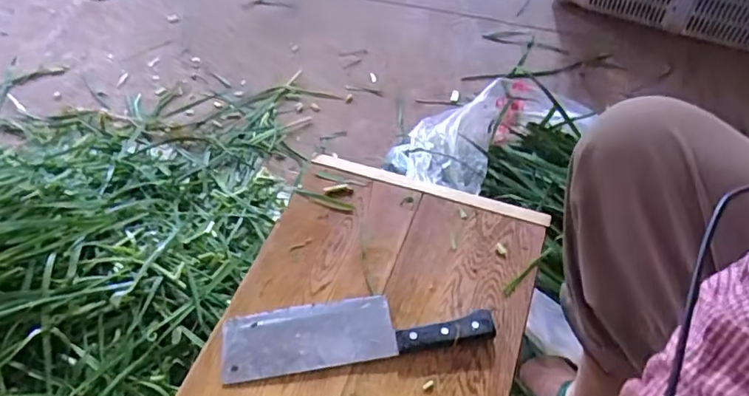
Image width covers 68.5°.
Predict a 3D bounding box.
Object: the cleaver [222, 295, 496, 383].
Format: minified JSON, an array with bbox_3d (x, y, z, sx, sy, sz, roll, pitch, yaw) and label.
[{"bbox_3d":[-0.018,0.133,0.558,0.263,0.018,0.068,-7,50,-3],"label":"cleaver"}]

